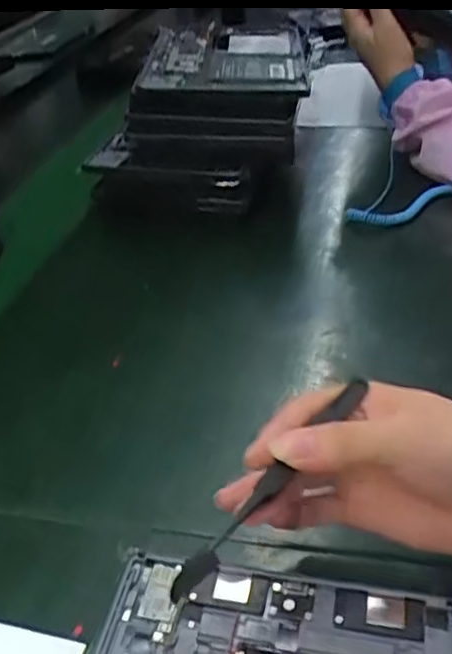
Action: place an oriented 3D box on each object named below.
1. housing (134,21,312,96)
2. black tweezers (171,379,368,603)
[{"bbox_3d":[-0.004,-0.278,0.680,0.161,0.016,0.218,-2,37,3],"label":"housing"},{"bbox_3d":[0.024,0.064,0.293,0.012,0.019,0.136,25,51,33],"label":"black tweezers"}]

